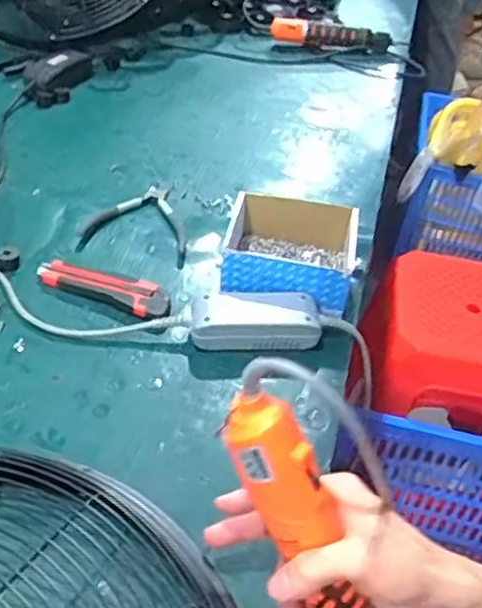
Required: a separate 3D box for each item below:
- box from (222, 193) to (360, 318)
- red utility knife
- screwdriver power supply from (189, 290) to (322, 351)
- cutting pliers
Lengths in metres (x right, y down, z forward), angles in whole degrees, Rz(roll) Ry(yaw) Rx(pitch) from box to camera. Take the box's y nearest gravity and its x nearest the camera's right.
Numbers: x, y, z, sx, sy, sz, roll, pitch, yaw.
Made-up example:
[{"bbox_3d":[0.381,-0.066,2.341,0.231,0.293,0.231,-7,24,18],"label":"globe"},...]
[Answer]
[{"bbox_3d":[0.053,-0.056,0.708,0.138,0.074,0.131,14,43,7],"label":"box"},{"bbox_3d":[-0.143,-0.020,0.680,0.153,0.020,0.033,21,44,15],"label":"red utility knife"},{"bbox_3d":[0.013,0.015,0.649,0.123,0.043,0.057,3,42,-5],"label":"screwdriver power supply"},{"bbox_3d":[-0.129,-0.100,0.778,0.122,0.013,0.145,1,43,-7],"label":"cutting pliers"}]

